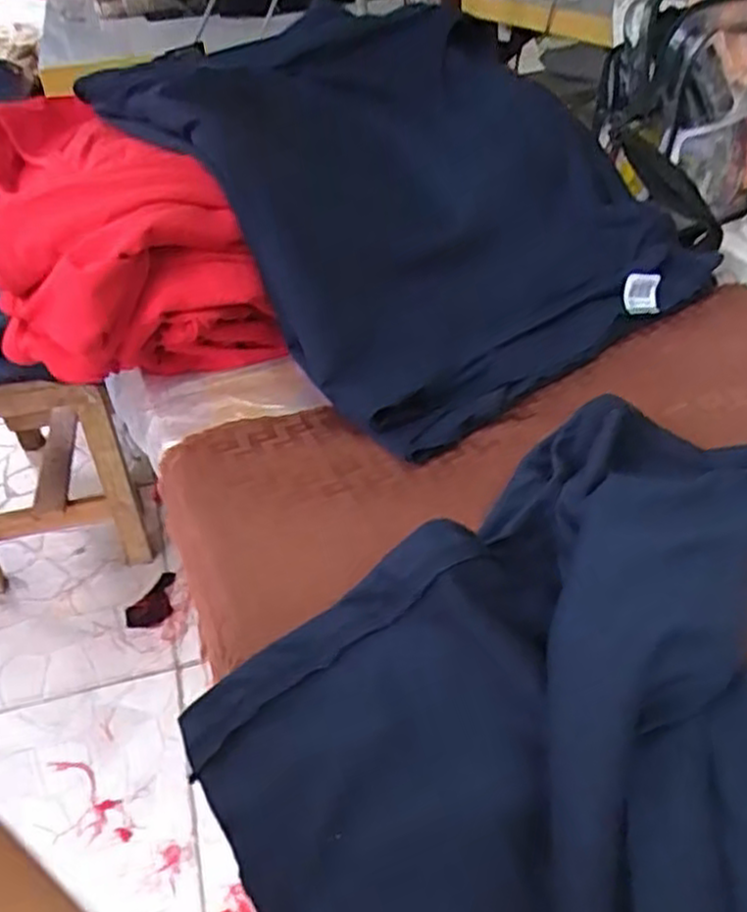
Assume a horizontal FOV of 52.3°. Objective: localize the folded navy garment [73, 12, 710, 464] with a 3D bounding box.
[{"bbox_3d":[0.008,-0.230,0.631,0.330,0.158,0.436,-29,48,-27],"label":"folded navy garment"}]

